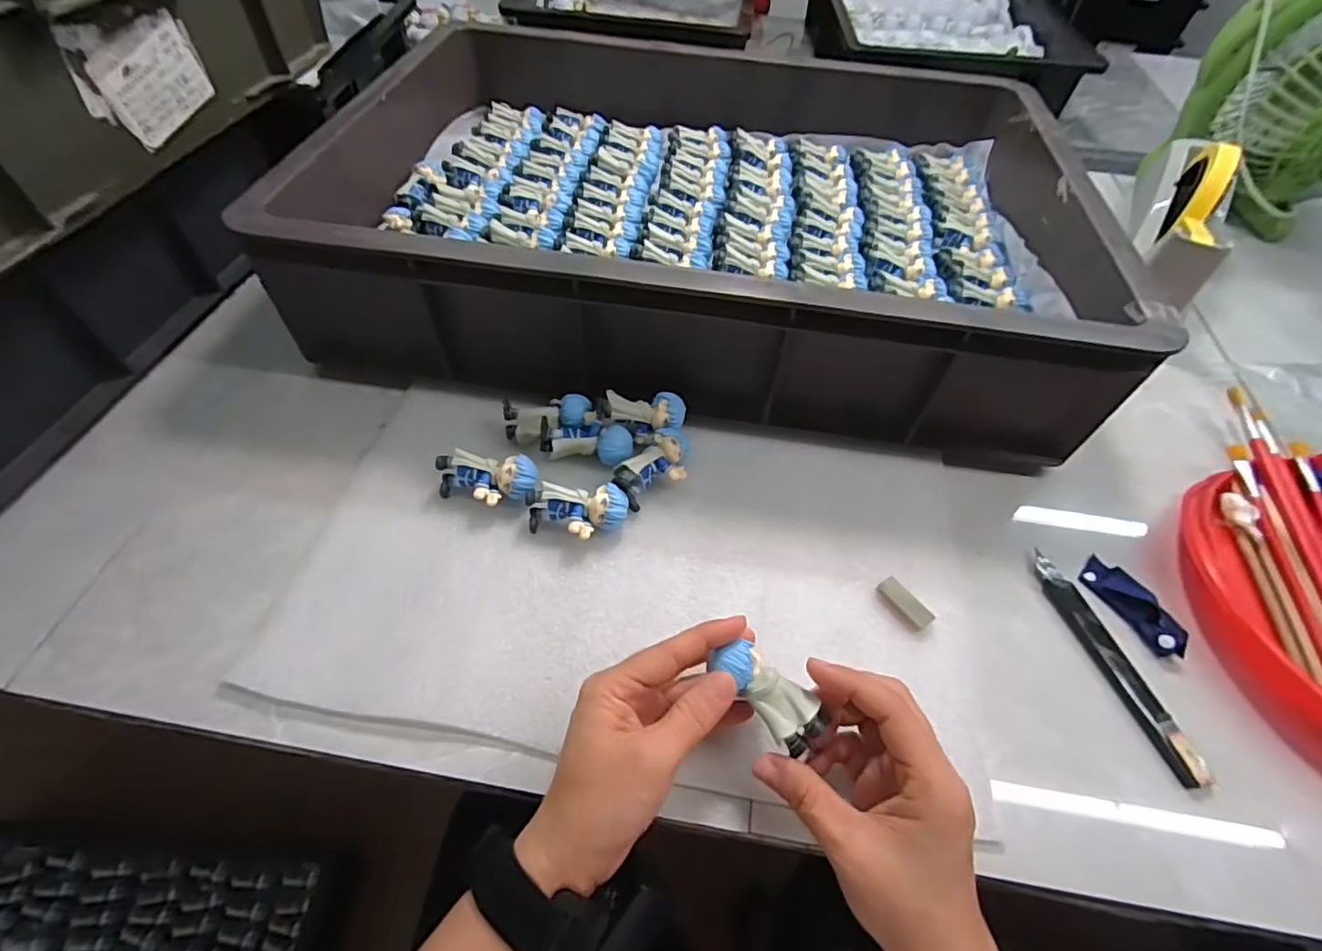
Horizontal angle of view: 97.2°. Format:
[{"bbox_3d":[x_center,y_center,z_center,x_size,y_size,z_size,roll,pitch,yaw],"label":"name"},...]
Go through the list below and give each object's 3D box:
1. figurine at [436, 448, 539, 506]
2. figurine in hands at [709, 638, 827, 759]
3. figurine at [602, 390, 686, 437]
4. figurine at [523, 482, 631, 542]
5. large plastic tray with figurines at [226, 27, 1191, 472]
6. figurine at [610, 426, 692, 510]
[{"bbox_3d":[-0.114,0.004,0.382,0.063,0.026,0.031,1,54,-2],"label":"figurine"},{"bbox_3d":[0.053,0.104,0.281,0.026,0.019,0.057,-36,66,-21],"label":"figurine in hands"},{"bbox_3d":[-0.011,-0.045,0.410,0.056,0.022,0.024,-2,54,-5],"label":"figurine"},{"bbox_3d":[-0.053,0.024,0.370,0.062,0.032,0.033,-3,54,-5],"label":"figurine"},{"bbox_3d":[0.041,-0.255,0.499,0.569,0.109,0.429,8,54,2],"label":"large plastic tray with figurines"},{"bbox_3d":[-0.002,-0.005,0.396,0.033,0.025,0.062,34,59,20],"label":"figurine"}]

